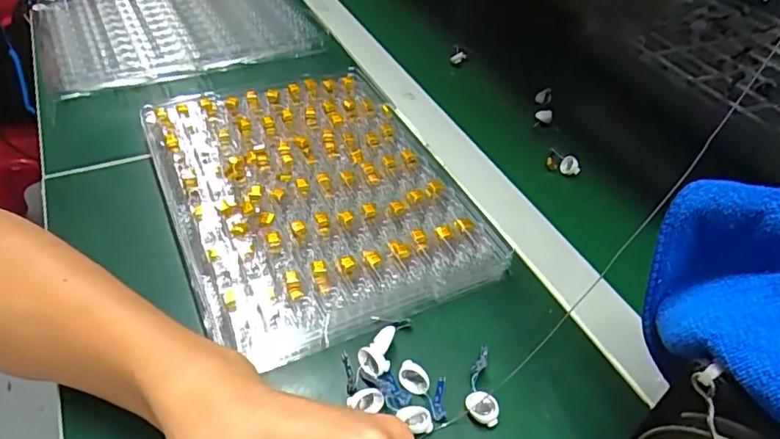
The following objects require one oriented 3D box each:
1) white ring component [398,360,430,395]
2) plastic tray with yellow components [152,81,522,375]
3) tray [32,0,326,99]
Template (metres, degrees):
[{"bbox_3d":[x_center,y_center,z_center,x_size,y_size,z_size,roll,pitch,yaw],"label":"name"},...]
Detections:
[{"bbox_3d":[0.014,0.089,0.308,0.019,0.011,0.010,35,53,24],"label":"white ring component"},{"bbox_3d":[-0.058,-0.025,0.402,0.194,0.020,0.250,-17,51,-21],"label":"plastic tray with yellow components"},{"bbox_3d":[-0.226,-0.206,0.583,0.257,0.030,0.187,-17,51,-21],"label":"tray"}]

